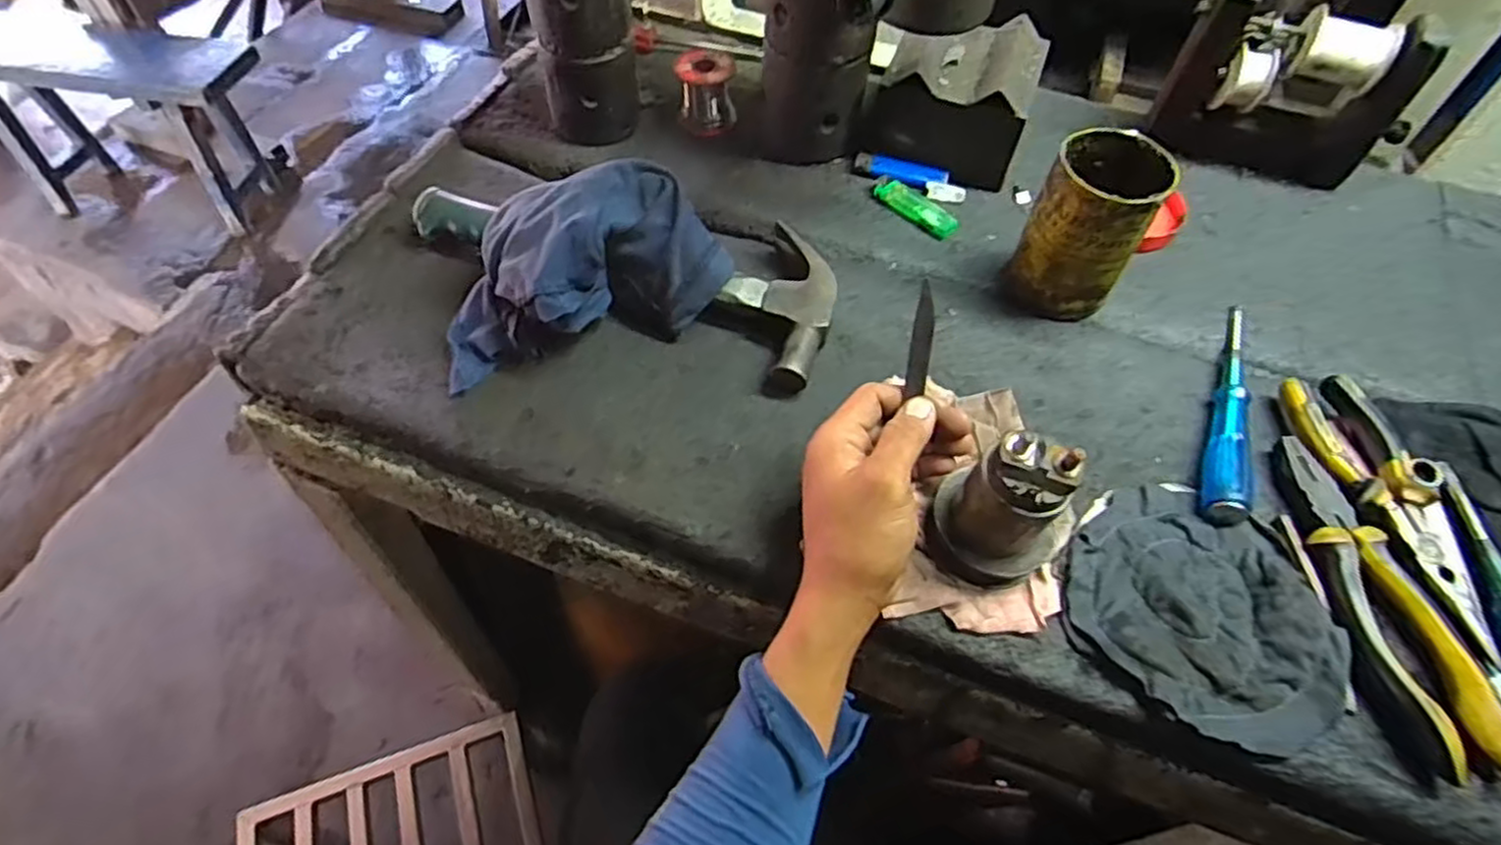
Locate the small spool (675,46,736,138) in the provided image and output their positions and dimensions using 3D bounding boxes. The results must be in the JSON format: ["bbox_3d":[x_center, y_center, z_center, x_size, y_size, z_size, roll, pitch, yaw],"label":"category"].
[{"bbox_3d":[-0.040,-0.303,0.683,0.053,0.064,0.044,-1,55,-3],"label":"small spool"}]

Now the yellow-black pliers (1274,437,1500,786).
[{"bbox_3d":[0.352,0.093,0.421,0.054,0.017,0.196,-1,55,-3],"label":"yellow-black pliers"}]

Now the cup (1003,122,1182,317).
[{"bbox_3d":[0.238,-0.137,0.528,0.073,0.113,0.074,32,60,19],"label":"cup"}]

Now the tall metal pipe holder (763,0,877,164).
[{"bbox_3d":[0.057,-0.320,0.575,0.085,0.222,0.093,7,55,3],"label":"tall metal pipe holder"}]

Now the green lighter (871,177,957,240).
[{"bbox_3d":[0.135,-0.178,0.612,0.078,0.014,0.024,39,63,22],"label":"green lighter"}]

